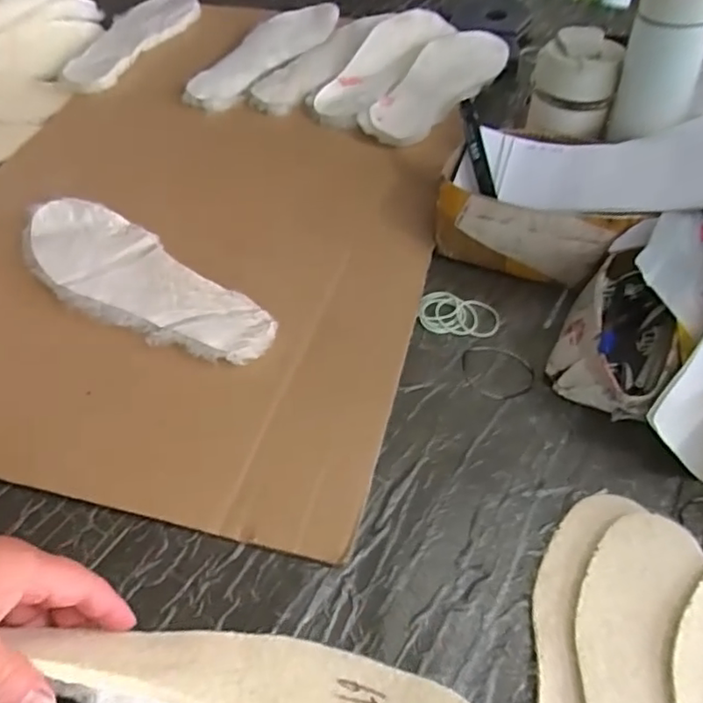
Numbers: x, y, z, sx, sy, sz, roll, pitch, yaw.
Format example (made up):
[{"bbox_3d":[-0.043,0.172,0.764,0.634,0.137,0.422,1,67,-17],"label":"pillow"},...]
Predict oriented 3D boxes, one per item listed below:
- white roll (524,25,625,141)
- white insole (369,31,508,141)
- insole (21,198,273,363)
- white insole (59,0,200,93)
[{"bbox_3d":[0.223,-0.271,0.624,0.076,0.083,0.073,6,51,7],"label":"white roll"},{"bbox_3d":[0.114,-0.347,0.784,0.094,0.013,0.259,34,61,13],"label":"white insole"},{"bbox_3d":[-0.198,-0.065,0.567,0.282,0.011,0.099,26,61,18],"label":"insole"},{"bbox_3d":[-0.315,-0.442,0.874,0.091,0.023,0.255,19,53,17],"label":"white insole"}]

